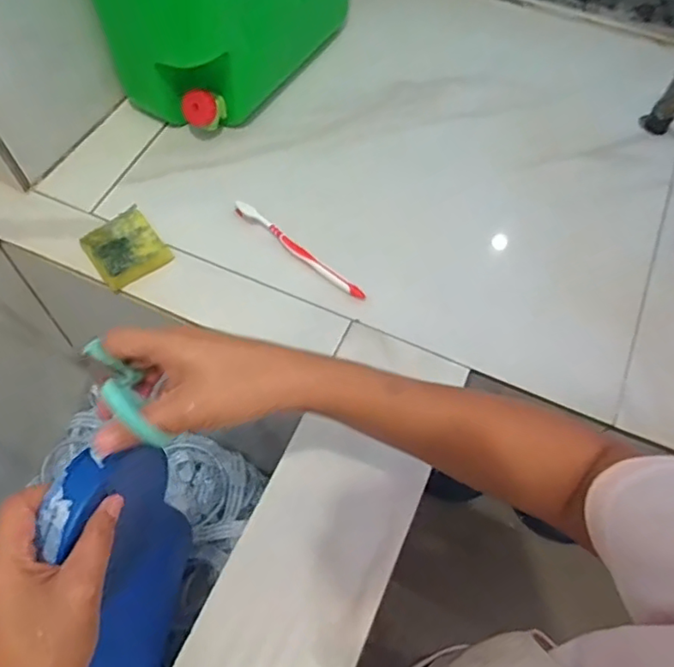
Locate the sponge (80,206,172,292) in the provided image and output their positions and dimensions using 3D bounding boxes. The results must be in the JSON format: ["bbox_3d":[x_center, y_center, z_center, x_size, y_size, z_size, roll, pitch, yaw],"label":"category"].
[{"bbox_3d":[-0.225,-0.091,0.616,0.072,0.021,0.079,-33,68,-18],"label":"sponge"}]

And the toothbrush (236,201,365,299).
[{"bbox_3d":[-0.043,-0.090,0.633,0.180,0.020,0.014,37,67,17],"label":"toothbrush"}]

